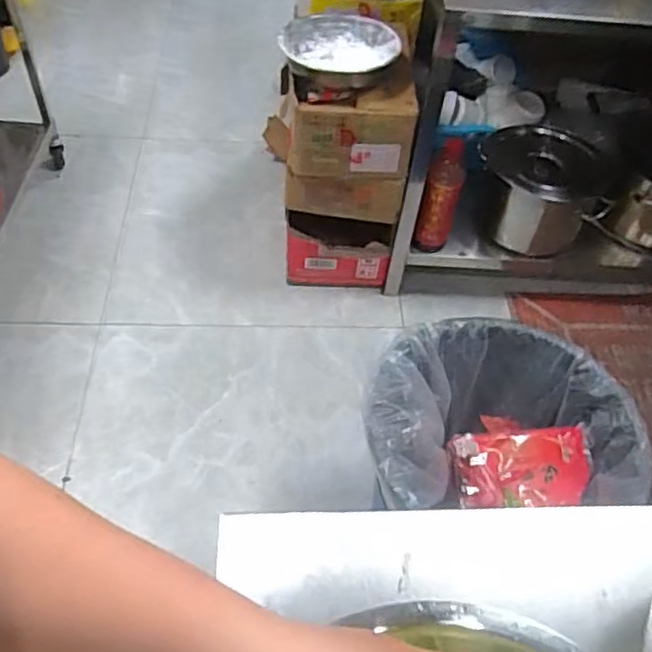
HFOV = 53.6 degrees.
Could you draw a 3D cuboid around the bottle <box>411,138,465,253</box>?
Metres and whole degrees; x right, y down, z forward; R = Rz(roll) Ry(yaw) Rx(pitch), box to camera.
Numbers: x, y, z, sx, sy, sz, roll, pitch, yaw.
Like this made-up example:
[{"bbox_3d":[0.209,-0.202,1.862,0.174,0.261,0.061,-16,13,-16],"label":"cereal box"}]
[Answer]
[{"bbox_3d":[0.280,-0.311,1.589,0.086,0.292,0.071,17,52,9],"label":"bottle"}]

